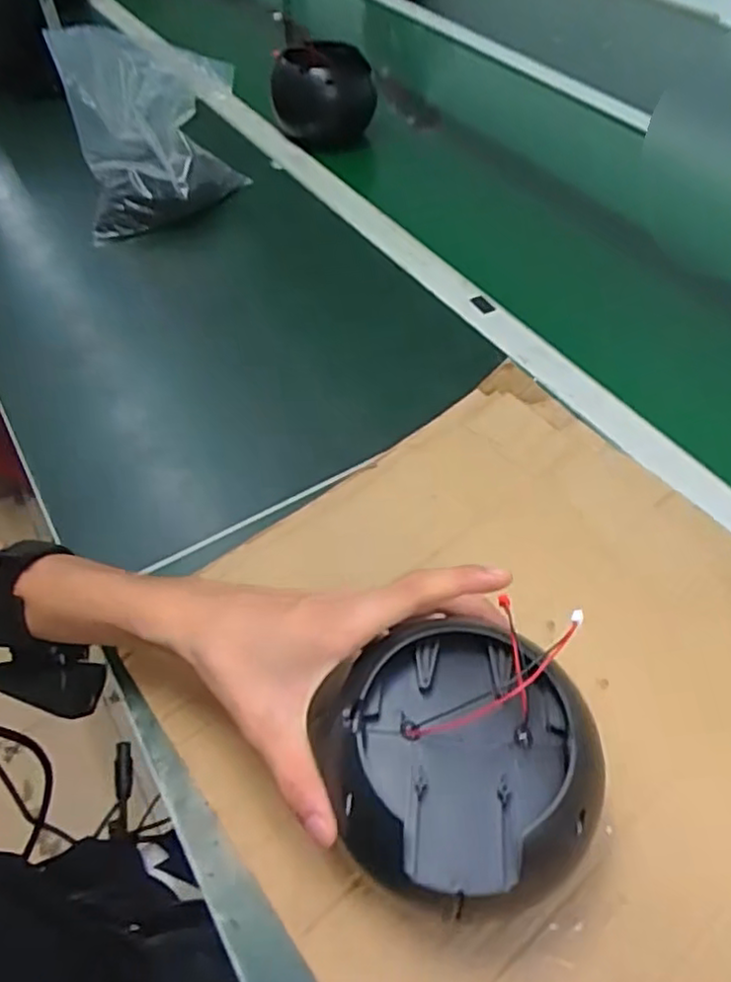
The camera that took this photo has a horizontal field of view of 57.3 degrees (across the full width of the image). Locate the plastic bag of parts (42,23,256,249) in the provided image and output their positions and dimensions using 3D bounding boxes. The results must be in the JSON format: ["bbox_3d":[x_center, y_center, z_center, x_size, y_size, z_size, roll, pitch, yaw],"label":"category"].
[{"bbox_3d":[-0.229,-0.407,0.729,0.177,0.159,0.186,-12,53,-9],"label":"plastic bag of parts"}]

